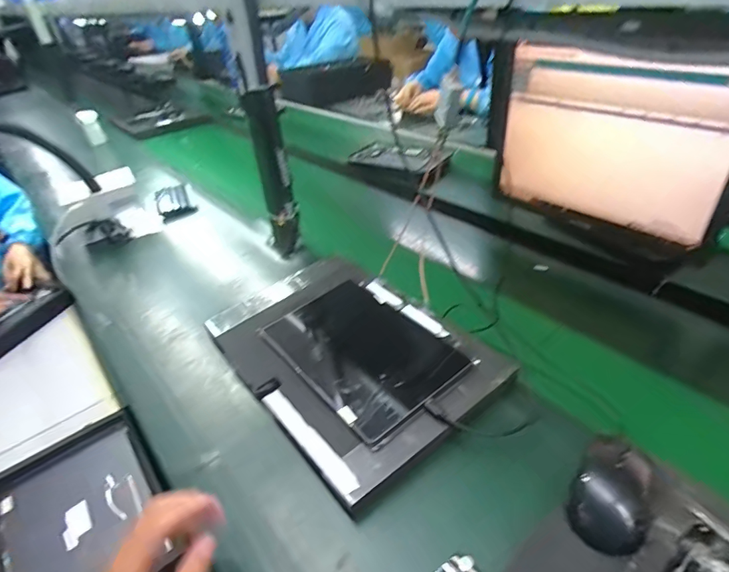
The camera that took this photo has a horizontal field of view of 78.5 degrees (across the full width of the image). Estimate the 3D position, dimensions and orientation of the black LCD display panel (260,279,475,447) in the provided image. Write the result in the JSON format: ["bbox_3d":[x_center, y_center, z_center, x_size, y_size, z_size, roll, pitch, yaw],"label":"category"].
[{"bbox_3d":[-0.008,0.081,0.595,0.168,0.013,0.251,-31,41,-27],"label":"black LCD display panel"}]

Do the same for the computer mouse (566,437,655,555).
[{"bbox_3d":[0.229,0.185,0.405,0.061,0.034,0.101,23,45,34],"label":"computer mouse"}]

